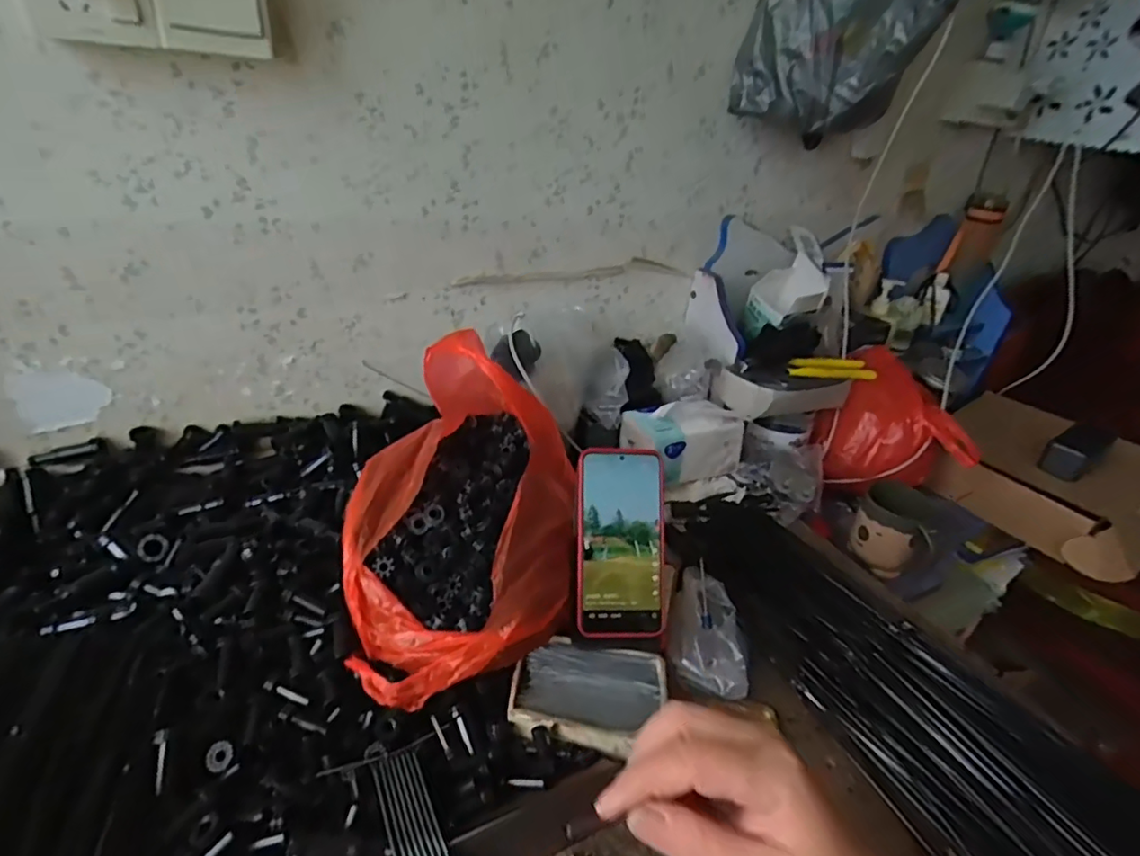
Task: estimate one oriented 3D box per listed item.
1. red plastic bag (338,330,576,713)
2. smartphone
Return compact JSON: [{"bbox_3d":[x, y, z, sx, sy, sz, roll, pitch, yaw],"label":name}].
[{"bbox_3d":[-0.097,0.060,0.513,0.200,0.189,0.285,2,29,-2],"label":"red plastic bag"},{"bbox_3d":[0.047,0.100,0.517,0.078,0.162,0.010,2,-9,-8],"label":"smartphone"}]

